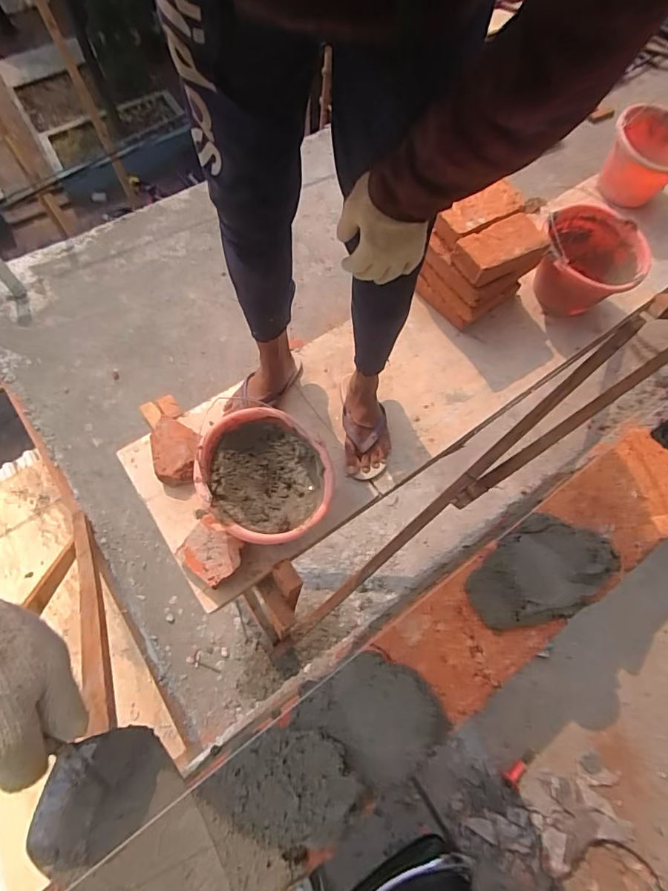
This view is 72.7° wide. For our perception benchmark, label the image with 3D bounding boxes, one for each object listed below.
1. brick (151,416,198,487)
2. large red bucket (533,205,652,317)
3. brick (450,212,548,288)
[{"bbox_3d":[-0.328,0.011,0.943,0.095,0.059,0.137,-1,65,-1],"label":"brick"},{"bbox_3d":[0.608,-0.446,1.121,0.219,0.182,0.208,0,65,-1],"label":"large red bucket"},{"bbox_3d":[0.364,-0.429,0.991,0.197,0.060,0.104,-24,68,-11],"label":"brick"}]

